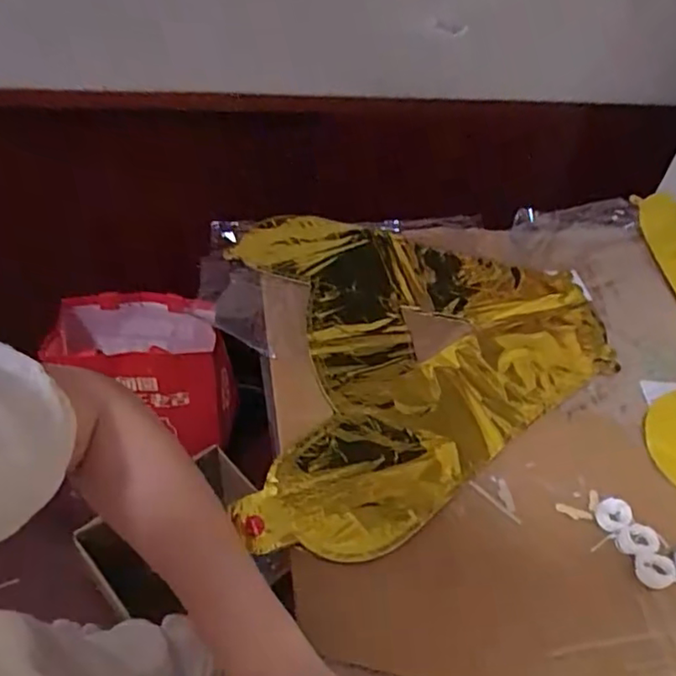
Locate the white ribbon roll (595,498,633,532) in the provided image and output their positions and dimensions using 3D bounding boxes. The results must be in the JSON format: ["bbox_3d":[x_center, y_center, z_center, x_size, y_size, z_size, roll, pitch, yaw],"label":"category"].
[{"bbox_3d":[0.207,0.133,0.469,0.027,0.007,0.023,-29,58,-27],"label":"white ribbon roll"}]

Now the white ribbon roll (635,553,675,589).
[{"bbox_3d":[0.226,0.166,0.444,0.028,0.005,0.023,-3,49,-9],"label":"white ribbon roll"}]

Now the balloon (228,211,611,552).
[{"bbox_3d":[0.082,0.004,0.573,0.334,0.006,0.373,-2,49,-8],"label":"balloon"}]

